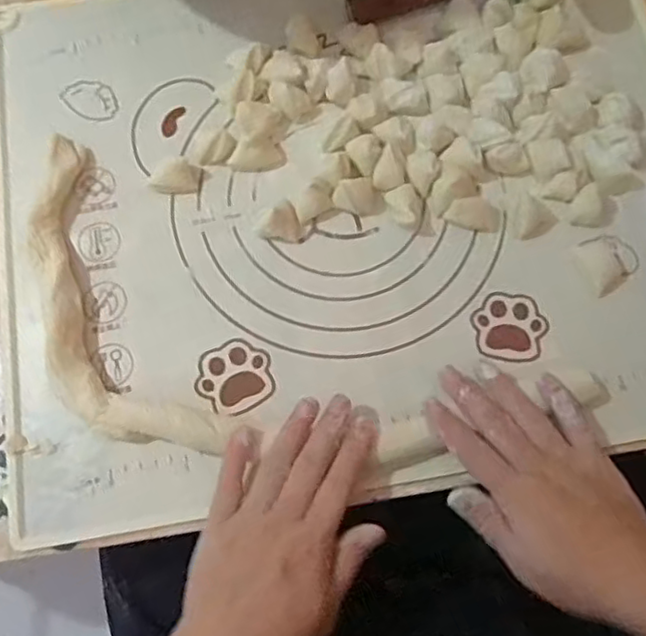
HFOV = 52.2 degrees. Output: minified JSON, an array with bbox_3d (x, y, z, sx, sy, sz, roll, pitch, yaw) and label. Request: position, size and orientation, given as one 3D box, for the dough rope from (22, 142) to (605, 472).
[{"bbox_3d":[-0.030,0.022,0.422,0.392,0.028,0.167,21,75,6],"label":"dough rope"}]

